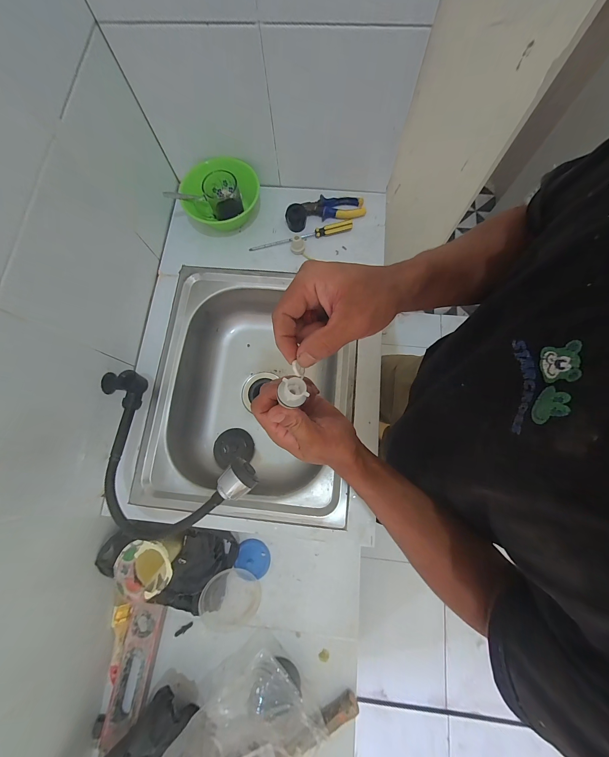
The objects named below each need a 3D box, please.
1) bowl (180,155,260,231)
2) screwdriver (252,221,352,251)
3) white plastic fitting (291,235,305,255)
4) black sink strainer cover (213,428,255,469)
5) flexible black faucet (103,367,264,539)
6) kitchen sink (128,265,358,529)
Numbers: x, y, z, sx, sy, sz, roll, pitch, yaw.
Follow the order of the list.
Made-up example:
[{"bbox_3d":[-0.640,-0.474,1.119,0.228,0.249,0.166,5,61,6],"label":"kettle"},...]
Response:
[{"bbox_3d":[-0.183,-0.389,0.603,0.155,0.097,0.150,0,77,2],"label":"bowl"},{"bbox_3d":[-0.007,-0.319,0.619,0.233,0.019,0.025,-12,77,-1],"label":"screwdriver"},{"bbox_3d":[-0.015,-0.288,0.605,0.030,0.032,0.026,-4,77,1],"label":"white plastic fitting"},{"bbox_3d":[-0.163,0.157,0.641,0.089,0.006,0.080,-13,64,-15],"label":"black sink strainer cover"},{"bbox_3d":[-0.257,0.131,0.446,0.334,0.069,0.190,34,80,9],"label":"flexible black faucet"},{"bbox_3d":[-0.103,0.021,0.618,0.404,0.137,0.493,5,77,3],"label":"kitchen sink"}]

